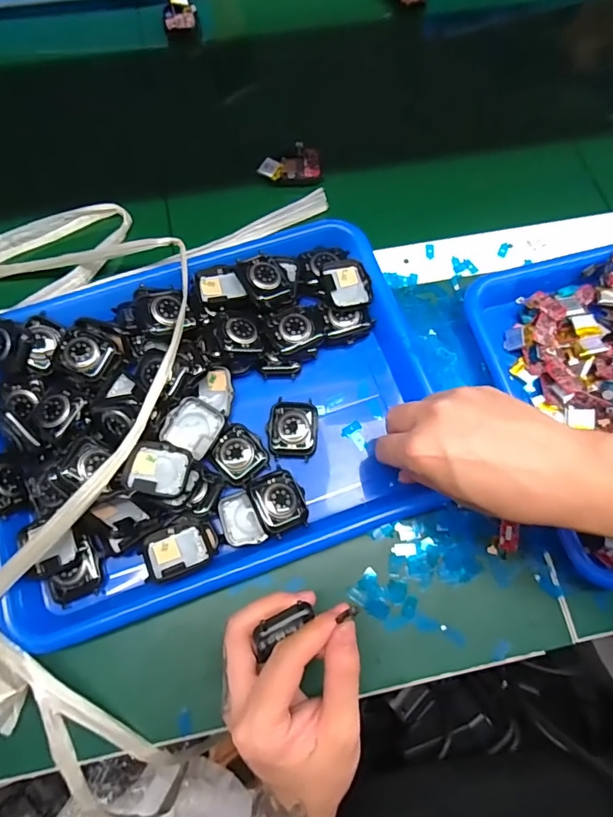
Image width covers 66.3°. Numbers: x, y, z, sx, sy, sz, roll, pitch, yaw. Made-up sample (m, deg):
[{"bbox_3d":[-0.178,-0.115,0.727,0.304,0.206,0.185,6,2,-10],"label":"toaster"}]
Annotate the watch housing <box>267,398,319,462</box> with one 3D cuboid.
[{"bbox_3d":[-0.010,0.016,0.363,0.038,0.012,0.045,3,73,0],"label":"watch housing"}]

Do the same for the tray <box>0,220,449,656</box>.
[{"bbox_3d":[-0.073,0.000,0.353,0.324,0.042,0.244,-19,75,-6],"label":"tray"}]

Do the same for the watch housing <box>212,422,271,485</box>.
[{"bbox_3d":[-0.051,0.034,0.354,0.035,0.007,0.041,-36,77,-10],"label":"watch housing"}]

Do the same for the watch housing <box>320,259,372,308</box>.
[{"bbox_3d":[0.033,-0.100,0.381,0.036,0.008,0.039,-17,74,-6],"label":"watch housing"}]

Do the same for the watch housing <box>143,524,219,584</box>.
[{"bbox_3d":[-0.087,0.097,0.326,0.048,0.010,0.034,-21,53,-22],"label":"watch housing"}]

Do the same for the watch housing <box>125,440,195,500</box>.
[{"bbox_3d":[-0.102,0.043,0.327,0.041,0.015,0.037,11,74,2],"label":"watch housing"}]

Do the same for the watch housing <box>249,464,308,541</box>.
[{"bbox_3d":[-0.019,0.067,0.341,0.035,0.014,0.044,-25,75,-8],"label":"watch housing"}]

